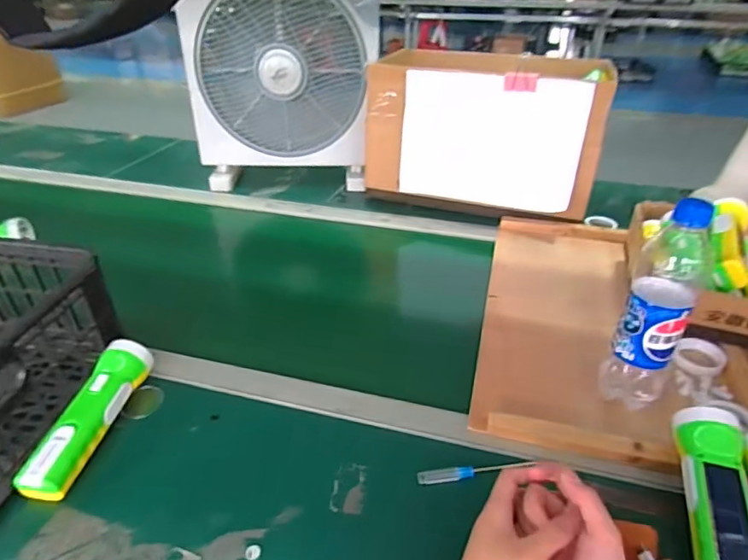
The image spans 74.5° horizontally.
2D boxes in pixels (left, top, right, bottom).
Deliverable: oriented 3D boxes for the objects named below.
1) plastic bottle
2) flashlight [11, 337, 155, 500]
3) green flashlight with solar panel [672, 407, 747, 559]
[{"bbox_3d":[0.283,0.031,0.491,0.059,0.225,0.052,22,40,29],"label":"plastic bottle"},{"bbox_3d":[-0.293,0.139,0.510,0.047,0.048,0.179,5,35,7],"label":"flashlight"},{"bbox_3d":[0.291,0.195,0.416,0.052,0.047,0.177,9,52,13],"label":"green flashlight with solar panel"}]

